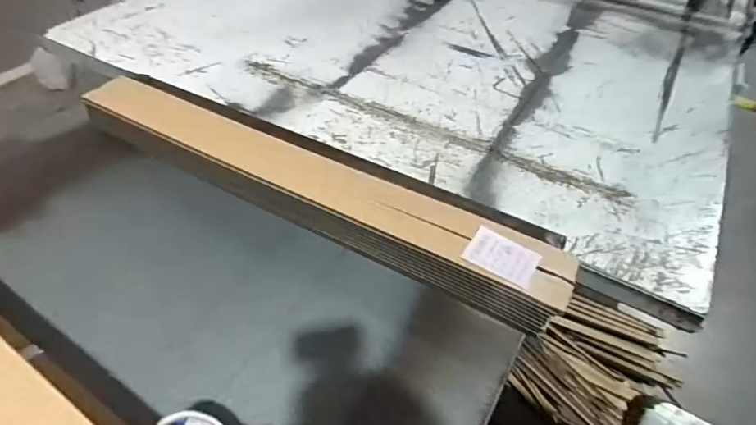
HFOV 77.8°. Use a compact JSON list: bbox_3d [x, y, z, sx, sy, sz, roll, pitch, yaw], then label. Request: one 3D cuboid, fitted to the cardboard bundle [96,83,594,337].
[{"bbox_3d":[-0.140,-0.049,0.881,0.963,0.127,0.127,24,51,19],"label":"cardboard bundle"}]

